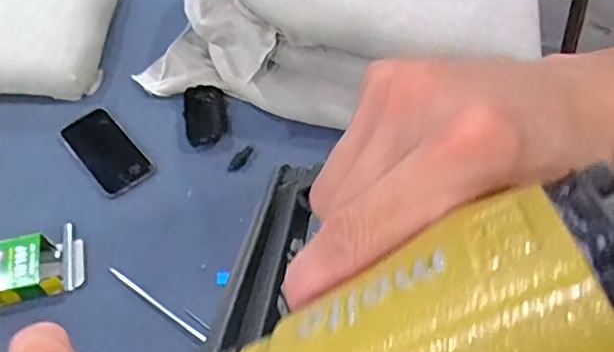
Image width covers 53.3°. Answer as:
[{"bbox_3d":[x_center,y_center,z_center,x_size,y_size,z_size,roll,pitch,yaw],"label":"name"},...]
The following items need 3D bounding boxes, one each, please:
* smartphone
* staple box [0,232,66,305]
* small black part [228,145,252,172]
[{"bbox_3d":[-0.297,-0.038,0.906,0.079,0.005,0.159,-35,61,-22],"label":"smartphone"},{"bbox_3d":[-0.388,0.124,0.786,0.135,0.035,0.084,-13,55,-9],"label":"staple box"},{"bbox_3d":[-0.096,-0.025,0.892,0.019,0.004,0.051,24,58,18],"label":"small black part"}]

